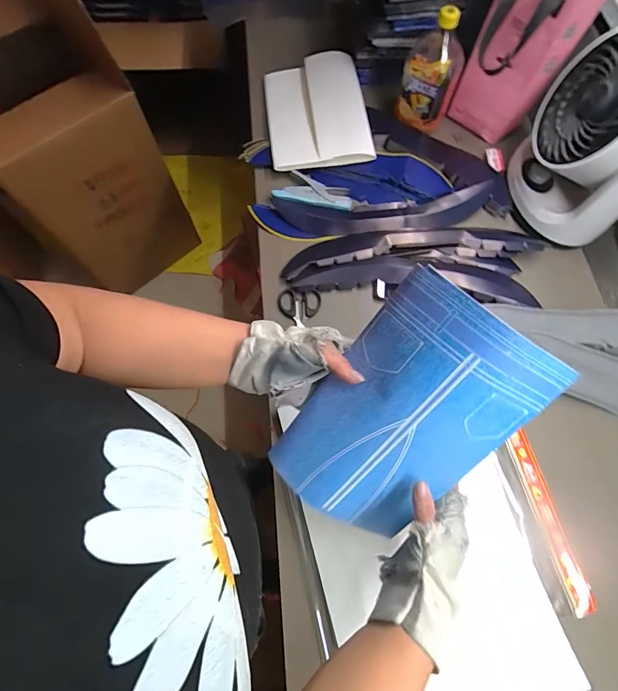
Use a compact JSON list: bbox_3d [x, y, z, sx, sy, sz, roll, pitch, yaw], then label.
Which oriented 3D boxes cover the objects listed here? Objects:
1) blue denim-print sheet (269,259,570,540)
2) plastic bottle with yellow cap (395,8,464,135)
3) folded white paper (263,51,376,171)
[{"bbox_3d":[0.098,0.084,0.386,0.181,0.033,0.279,35,114,0],"label":"blue denim-print sheet"},{"bbox_3d":[0.239,-0.535,0.719,0.106,0.182,0.096,28,72,10],"label":"plastic bottle with yellow cap"},{"bbox_3d":[0.035,-0.578,0.941,0.274,0.277,0.041,-7,63,-2],"label":"folded white paper"}]

